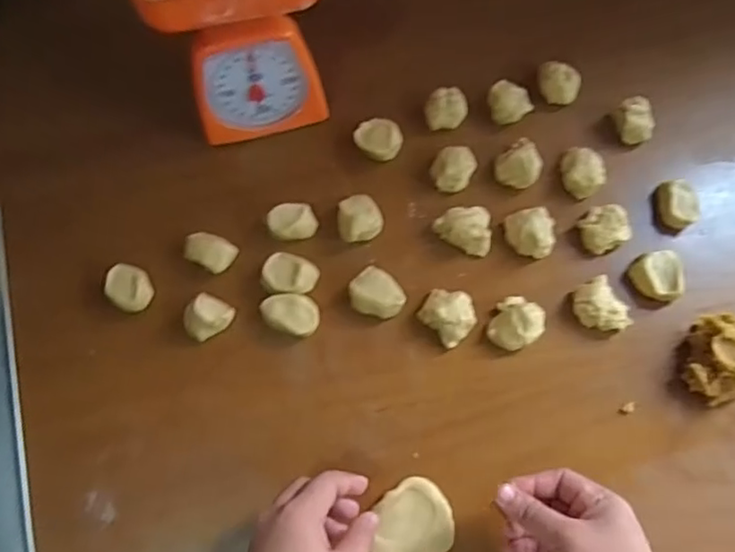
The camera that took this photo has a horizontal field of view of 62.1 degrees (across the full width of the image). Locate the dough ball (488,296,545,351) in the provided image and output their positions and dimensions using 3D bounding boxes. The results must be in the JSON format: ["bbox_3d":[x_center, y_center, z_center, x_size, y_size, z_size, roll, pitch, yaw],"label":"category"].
[{"bbox_3d":[0.134,0.042,0.540,0.043,0.023,0.048,23,73,7],"label":"dough ball"}]

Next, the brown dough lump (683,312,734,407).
[{"bbox_3d":[0.307,0.072,0.525,0.052,0.042,0.068,16,72,4],"label":"brown dough lump"}]

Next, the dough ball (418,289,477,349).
[{"bbox_3d":[0.073,0.033,0.543,0.043,0.023,0.045,0,72,-1],"label":"dough ball"}]

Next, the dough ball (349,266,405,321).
[{"bbox_3d":[0.008,0.018,0.549,0.048,0.020,0.041,40,76,11],"label":"dough ball"}]

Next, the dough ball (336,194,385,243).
[{"bbox_3d":[-0.007,-0.057,0.571,0.042,0.024,0.044,0,72,-1],"label":"dough ball"}]

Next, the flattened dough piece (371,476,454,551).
[{"bbox_3d":[0.035,0.203,0.494,0.071,0.007,0.060,-34,75,-11],"label":"flattened dough piece"}]

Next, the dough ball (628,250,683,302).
[{"bbox_3d":[0.261,0.000,0.555,0.040,0.025,0.044,0,72,-1],"label":"dough ball"}]

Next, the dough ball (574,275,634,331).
[{"bbox_3d":[0.209,0.029,0.544,0.041,0.020,0.050,-35,76,-11],"label":"dough ball"}]

